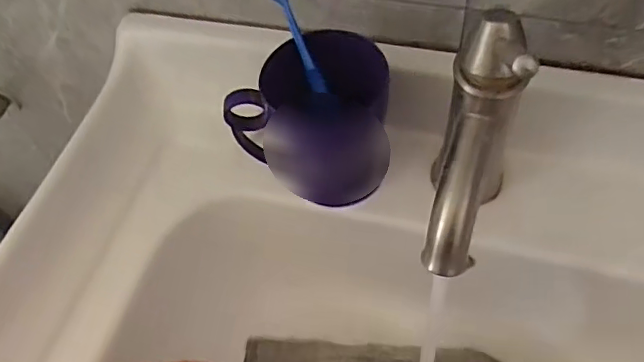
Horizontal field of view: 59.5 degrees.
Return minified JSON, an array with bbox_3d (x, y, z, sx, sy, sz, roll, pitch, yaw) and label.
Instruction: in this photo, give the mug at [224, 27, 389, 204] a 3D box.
[{"bbox_3d":[-0.003,-0.047,0.446,0.117,0.108,0.081,19,59,17],"label":"mug"}]

